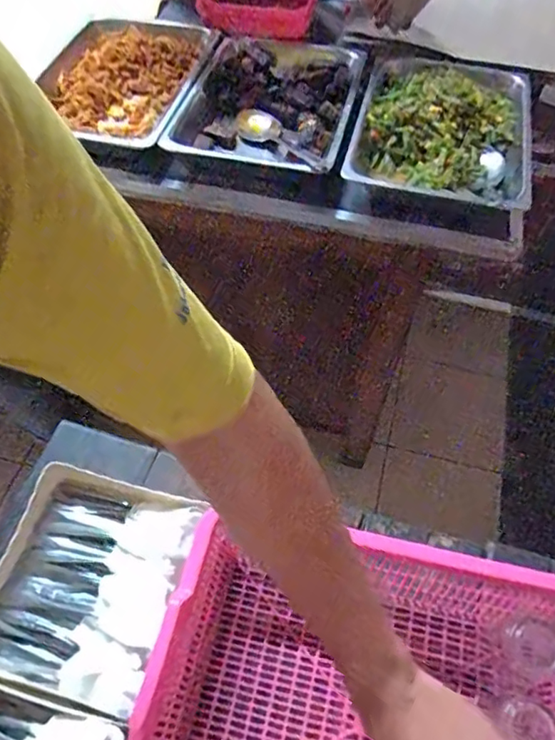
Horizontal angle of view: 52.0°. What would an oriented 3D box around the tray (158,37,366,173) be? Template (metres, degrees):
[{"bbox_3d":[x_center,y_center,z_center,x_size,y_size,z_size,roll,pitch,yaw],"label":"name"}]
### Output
[{"bbox_3d":[-0.014,-0.449,0.953,0.272,0.057,0.371,12,57,7],"label":"tray"}]

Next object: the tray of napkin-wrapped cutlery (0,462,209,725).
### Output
[{"bbox_3d":[-0.205,0.217,0.595,0.207,0.049,0.216,17,58,9],"label":"tray of napkin-wrapped cutlery"}]

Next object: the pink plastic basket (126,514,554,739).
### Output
[{"bbox_3d":[0.082,0.319,0.506,0.384,0.109,0.311,11,57,6],"label":"pink plastic basket"}]

